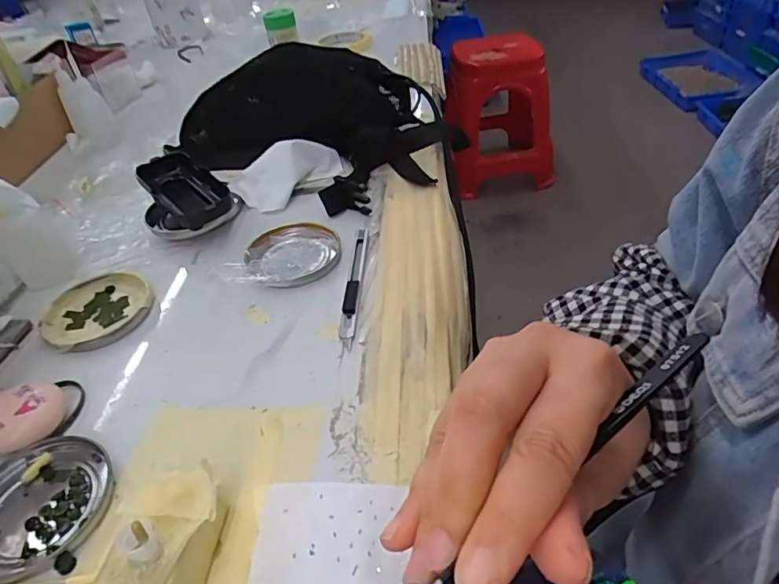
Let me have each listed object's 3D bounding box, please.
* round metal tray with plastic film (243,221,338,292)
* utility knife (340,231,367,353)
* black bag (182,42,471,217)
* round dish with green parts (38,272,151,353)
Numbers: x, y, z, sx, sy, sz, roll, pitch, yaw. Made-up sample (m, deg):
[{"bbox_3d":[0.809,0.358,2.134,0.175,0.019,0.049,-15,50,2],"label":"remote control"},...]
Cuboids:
[{"bbox_3d":[-0.080,-0.034,0.433,0.077,0.016,0.082,-4,41,4],"label":"round metal tray with plastic film"},{"bbox_3d":[-0.028,-0.011,0.404,0.012,0.008,0.135,-3,41,5],"label":"utility knife"},{"bbox_3d":[-0.079,-0.191,0.552,0.220,0.092,0.256,-28,45,-23],"label":"black bag"},{"bbox_3d":[-0.228,0.014,0.405,0.079,0.009,0.082,-4,41,4],"label":"round dish with green parts"}]

